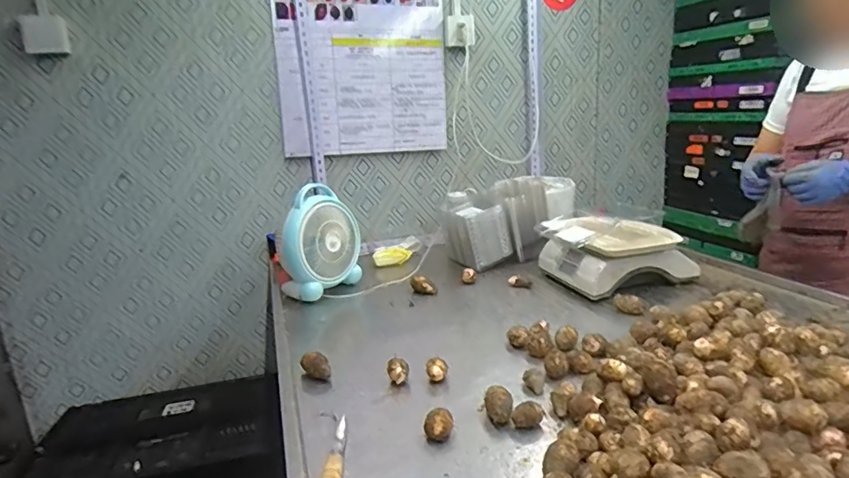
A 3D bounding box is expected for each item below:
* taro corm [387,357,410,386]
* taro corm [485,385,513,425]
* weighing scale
[{"bbox_3d":[-0.043,0.222,0.828,0.035,0.040,0.036,-4,16,-4],"label":"taro corm"},{"bbox_3d":[0.107,0.241,0.719,0.037,0.044,0.048,-1,16,6],"label":"taro corm"},{"bbox_3d":[0.456,0.037,1.214,0.284,0.142,0.284,-8,17,-18],"label":"weighing scale"}]

